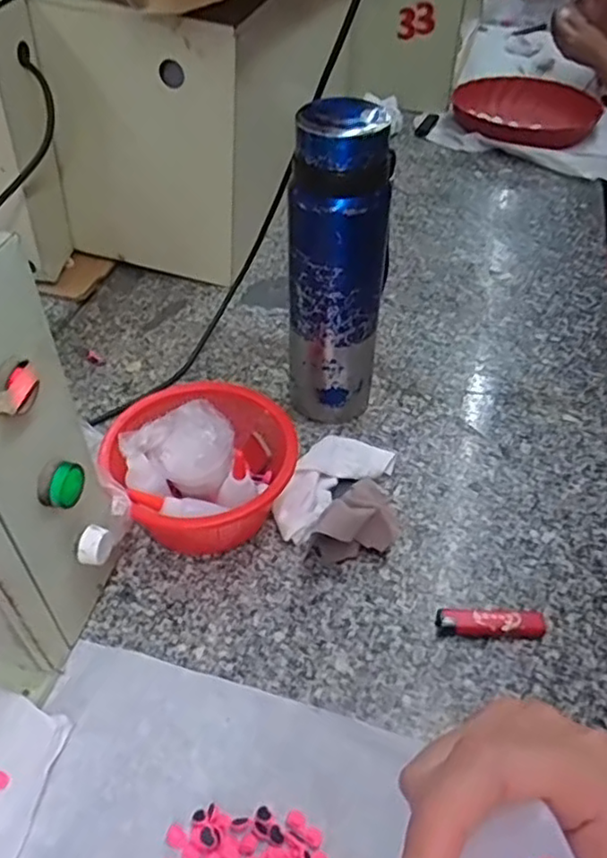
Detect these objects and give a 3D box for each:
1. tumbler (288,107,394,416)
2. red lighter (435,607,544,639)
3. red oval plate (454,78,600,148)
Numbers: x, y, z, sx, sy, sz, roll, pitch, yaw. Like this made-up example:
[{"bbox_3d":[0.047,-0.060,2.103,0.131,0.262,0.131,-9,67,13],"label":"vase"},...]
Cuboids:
[{"bbox_3d":[0.029,-0.125,0.563,0.079,0.272,0.066,5,45,4],"label":"tumbler"},{"bbox_3d":[0.138,0.142,0.487,0.079,0.012,0.020,2,45,1],"label":"red lighter"},{"bbox_3d":[0.354,-0.520,1.086,0.240,0.043,0.181,20,48,17],"label":"red oval plate"}]

